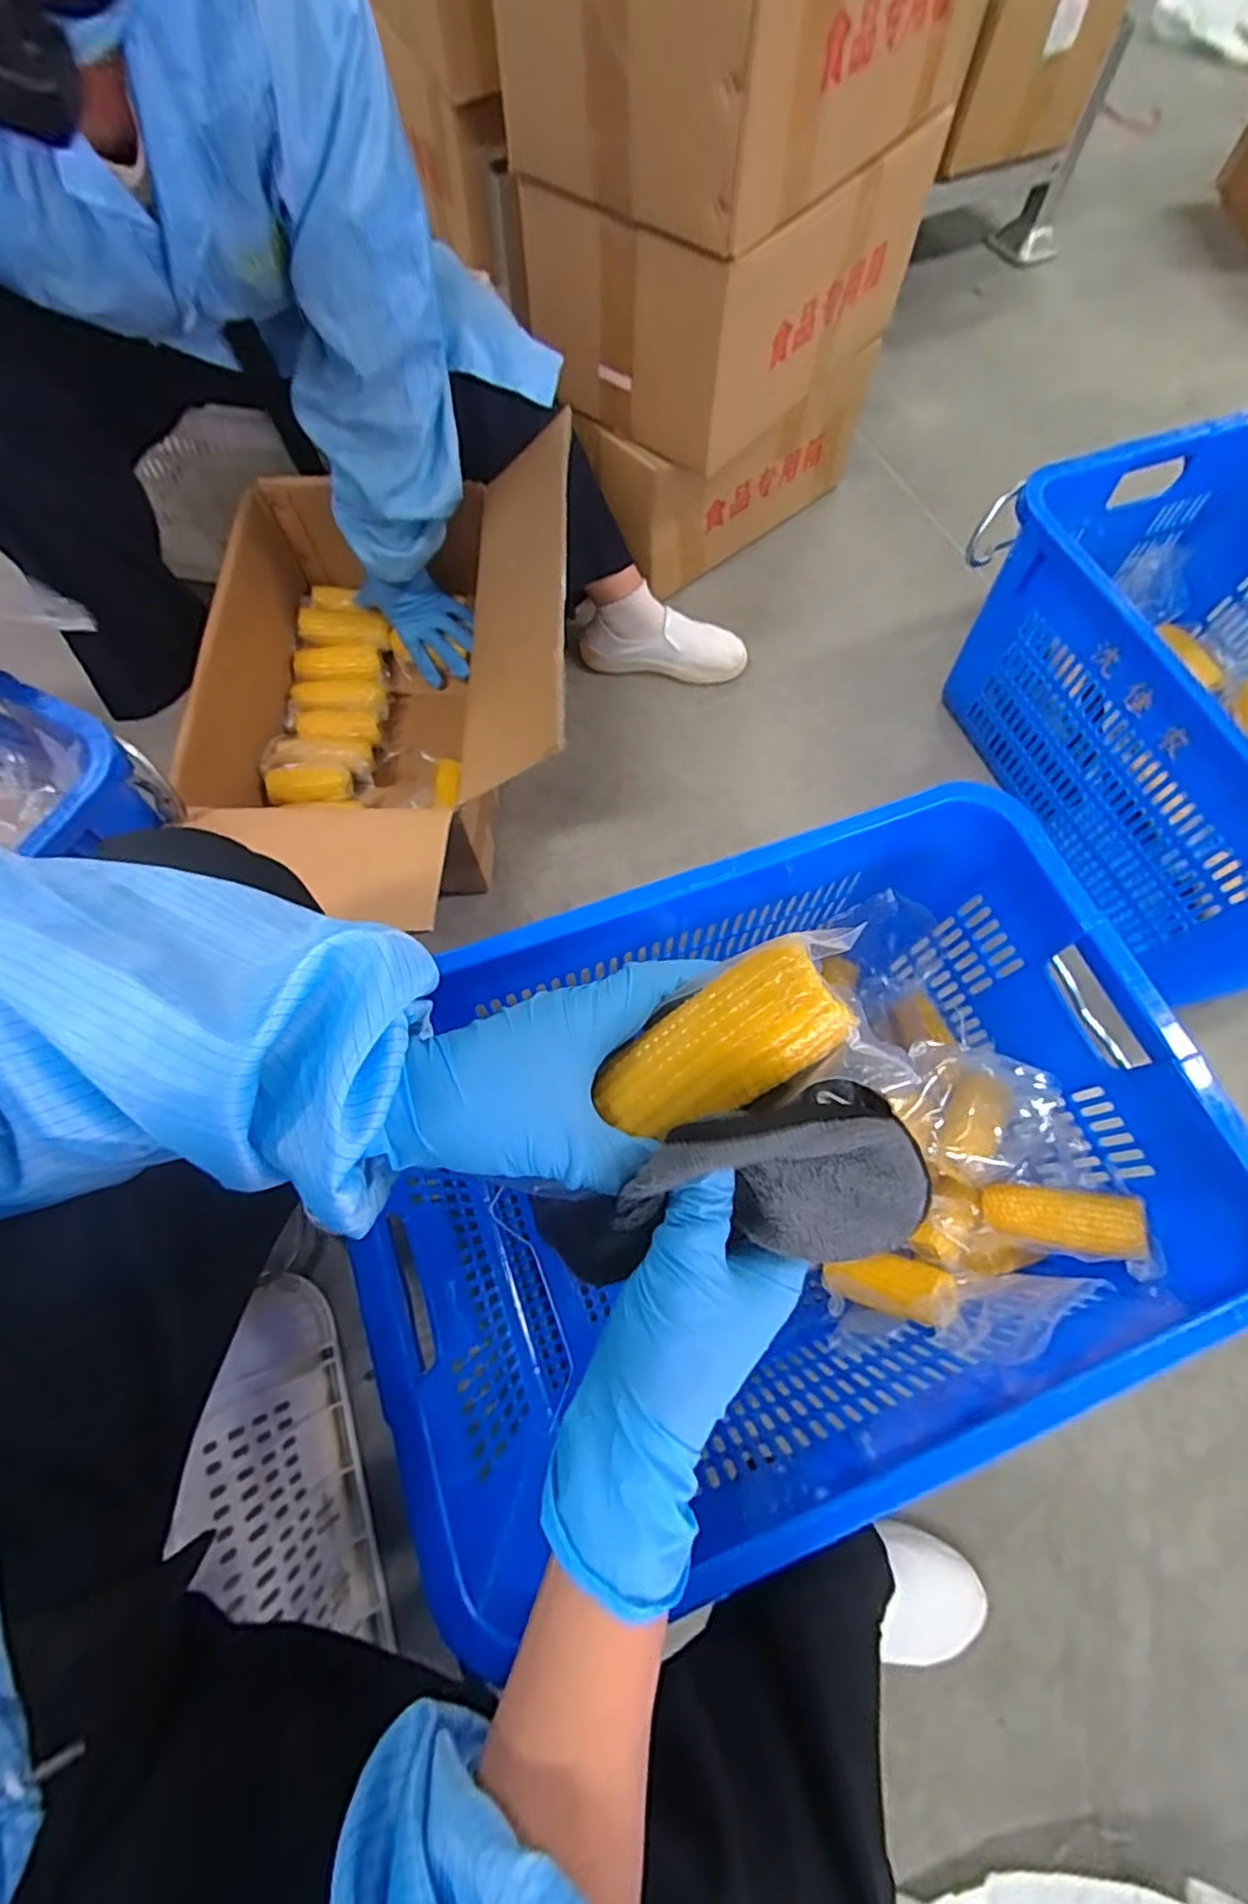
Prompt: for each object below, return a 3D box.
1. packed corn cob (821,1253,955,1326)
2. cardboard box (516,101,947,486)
[{"bbox_3d":[0.231,0.293,0.606,0.043,0.108,0.051,25,64,-32],"label":"packed corn cob"},{"bbox_3d":[0.134,-0.846,0.844,0.278,0.198,0.449,40,73,14],"label":"cardboard box"}]

